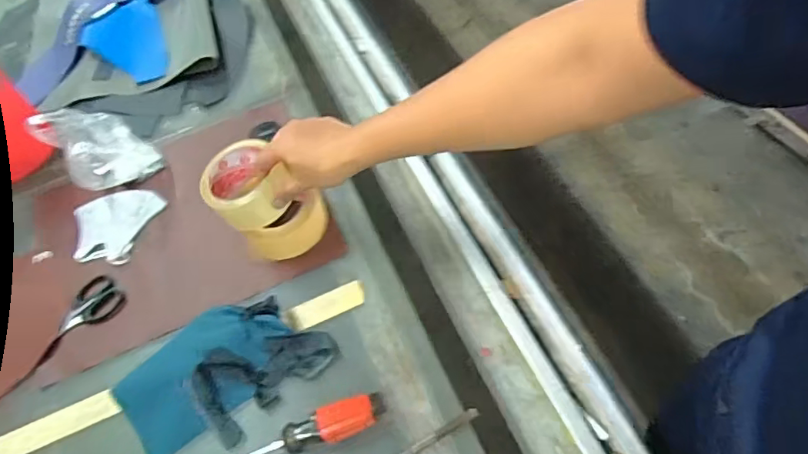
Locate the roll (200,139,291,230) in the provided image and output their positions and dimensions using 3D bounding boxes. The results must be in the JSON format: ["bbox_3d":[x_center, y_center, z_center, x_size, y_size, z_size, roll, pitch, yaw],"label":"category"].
[{"bbox_3d":[-0.192,-0.050,0.620,0.085,0.059,0.091,-18,54,-7],"label":"roll"}]

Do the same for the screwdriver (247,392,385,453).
[{"bbox_3d":[-0.127,0.214,0.525,0.224,0.033,0.034,-19,57,-3],"label":"screwdriver"}]

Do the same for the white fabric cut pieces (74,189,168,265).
[{"bbox_3d":[-0.404,-0.003,0.730,0.128,0.009,0.116,3,58,11],"label":"white fabric cut pieces"}]

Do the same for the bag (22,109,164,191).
[{"bbox_3d":[-0.422,-0.111,0.742,0.110,0.104,0.107,37,70,27],"label":"bag"}]

